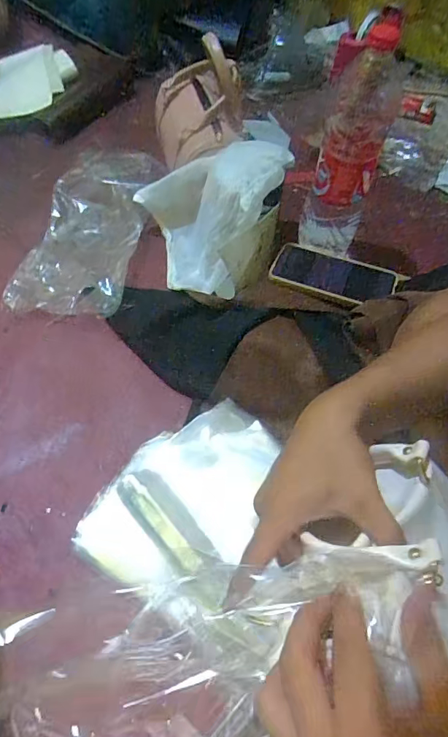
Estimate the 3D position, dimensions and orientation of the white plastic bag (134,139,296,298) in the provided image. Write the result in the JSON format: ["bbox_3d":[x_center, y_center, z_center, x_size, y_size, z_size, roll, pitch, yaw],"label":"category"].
[{"bbox_3d":[-0.011,-0.206,0.642,0.216,0.142,0.196,-4,59,-4],"label":"white plastic bag"}]

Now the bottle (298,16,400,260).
[{"bbox_3d":[0.163,-0.273,0.619,0.083,0.288,0.080,13,60,6],"label":"bottle"}]

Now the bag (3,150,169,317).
[{"bbox_3d":[-0.208,-0.235,0.727,0.174,0.039,0.371,8,59,3],"label":"bag"}]

